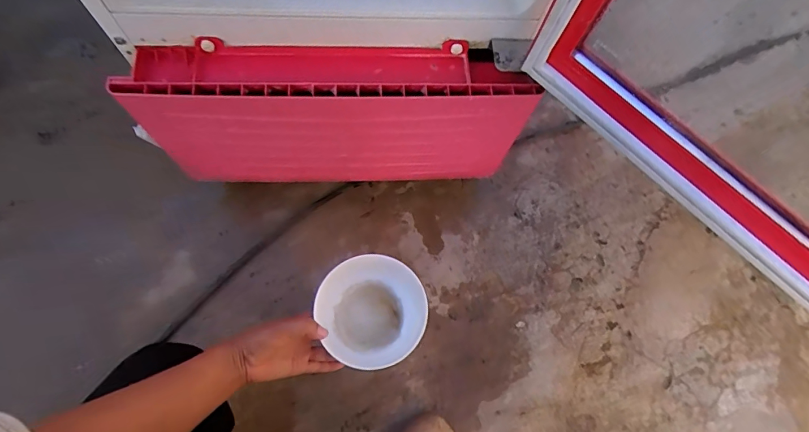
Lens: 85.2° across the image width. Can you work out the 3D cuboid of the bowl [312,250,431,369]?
[{"bbox_3d":[-0.042,0.127,0.582,0.138,0.061,0.136,1,70,-2],"label":"bowl"}]

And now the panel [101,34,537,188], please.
[{"bbox_3d":[-0.095,-0.136,0.666,0.512,0.278,0.076,-2,69,-5],"label":"panel"}]

